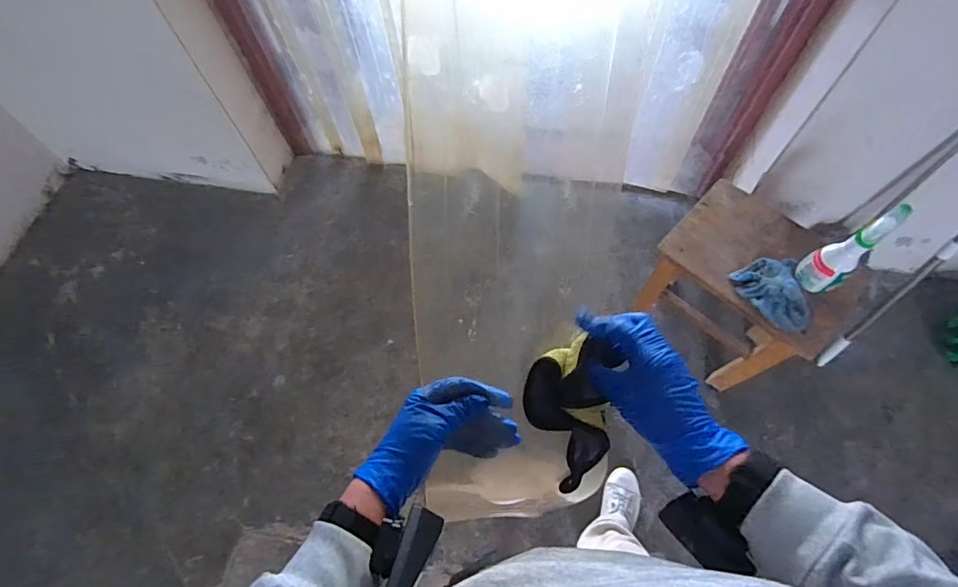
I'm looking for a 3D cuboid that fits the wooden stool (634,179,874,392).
[{"bbox_3d":[0.621,0.005,1.150,0.255,0.401,0.372,-42,70,-16],"label":"wooden stool"}]

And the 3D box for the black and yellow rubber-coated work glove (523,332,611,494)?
[{"bbox_3d":[0.091,0.136,0.461,0.073,0.040,0.173,-15,113,-3],"label":"black and yellow rubber-coated work glove"}]

